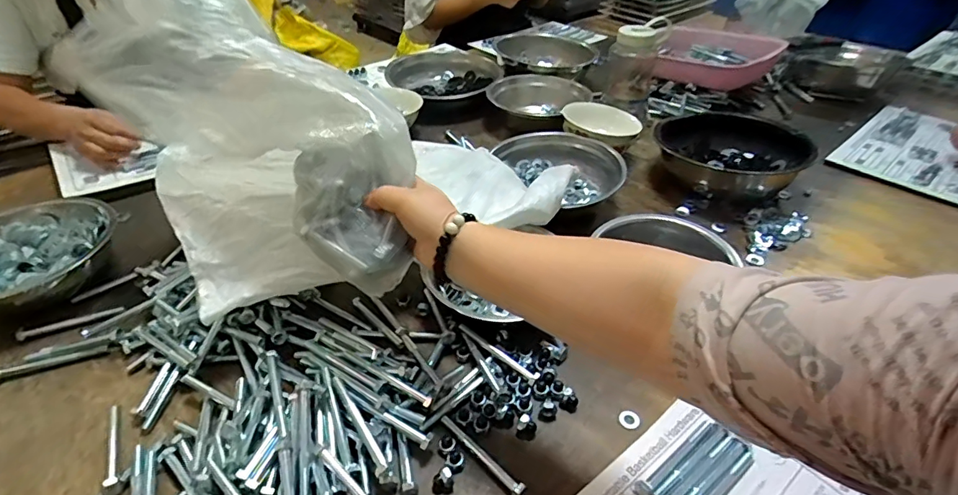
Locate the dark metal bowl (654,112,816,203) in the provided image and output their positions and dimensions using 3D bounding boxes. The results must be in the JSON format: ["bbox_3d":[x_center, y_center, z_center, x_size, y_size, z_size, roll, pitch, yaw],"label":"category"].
[{"bbox_3d":[0.417,-0.156,0.814,0.241,0.062,0.213,14,41,16],"label":"dark metal bowl"}]

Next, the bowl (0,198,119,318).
[{"bbox_3d":[-0.577,0.008,0.623,0.171,0.064,0.204,27,46,28],"label":"bowl"}]

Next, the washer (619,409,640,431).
[{"bbox_3d":[0.150,0.171,0.489,0.021,0.005,0.022,-33,44,-17],"label":"washer"}]

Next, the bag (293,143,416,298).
[{"bbox_3d":[-0.119,-0.024,0.446,0.076,0.116,0.082,-29,47,-30],"label":"bag"}]

